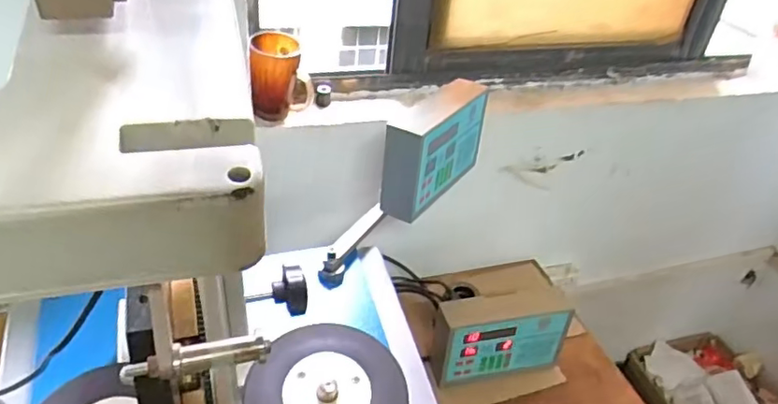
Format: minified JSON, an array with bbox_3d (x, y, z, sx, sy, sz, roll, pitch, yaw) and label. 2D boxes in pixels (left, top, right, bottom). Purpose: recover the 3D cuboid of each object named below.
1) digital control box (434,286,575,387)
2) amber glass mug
[{"bbox_3d":[0.187,0.231,1.005,0.229,0.140,0.084,-4,38,-14],"label":"digital control box"},{"bbox_3d":[-0.167,-0.187,0.917,0.092,0.131,0.074,1,37,-8],"label":"amber glass mug"}]

